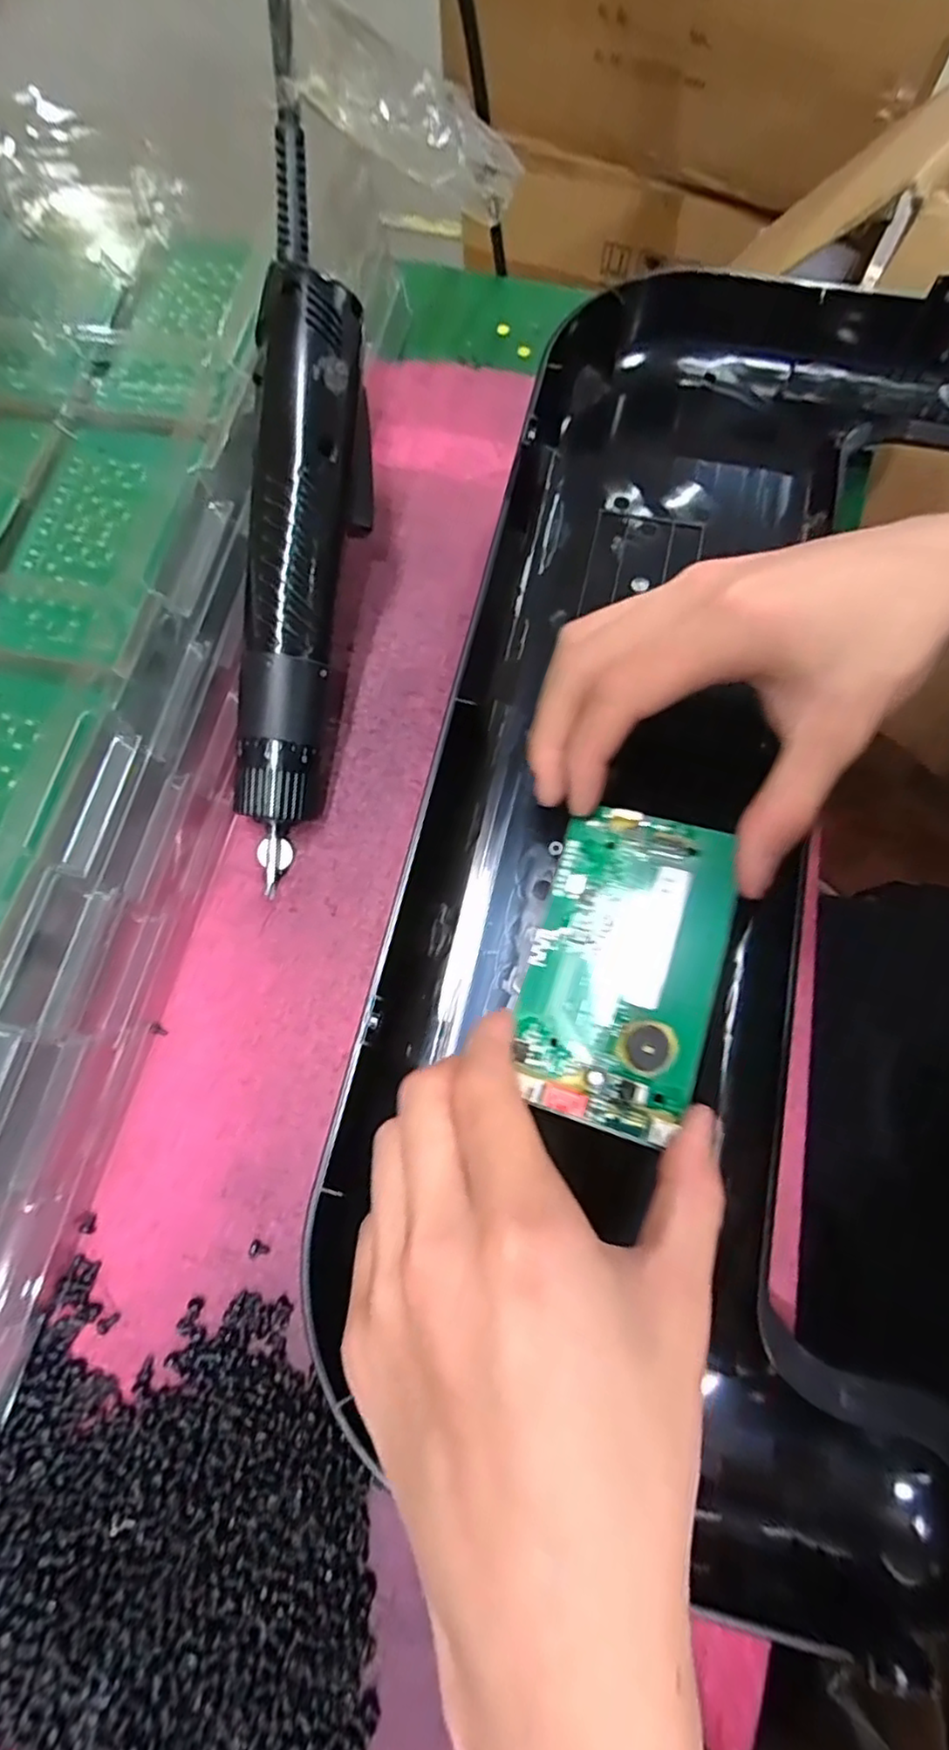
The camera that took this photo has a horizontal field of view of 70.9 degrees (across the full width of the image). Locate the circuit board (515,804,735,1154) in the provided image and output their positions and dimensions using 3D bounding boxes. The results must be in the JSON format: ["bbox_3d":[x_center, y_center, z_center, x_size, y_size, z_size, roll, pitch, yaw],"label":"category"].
[{"bbox_3d":[0.051,0.029,0.225,0.060,0.014,0.104,17,73,4],"label":"circuit board"}]

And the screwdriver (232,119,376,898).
[{"bbox_3d":[-0.065,-0.124,0.260,0.036,0.033,0.244,6,98,0],"label":"screwdriver"}]

